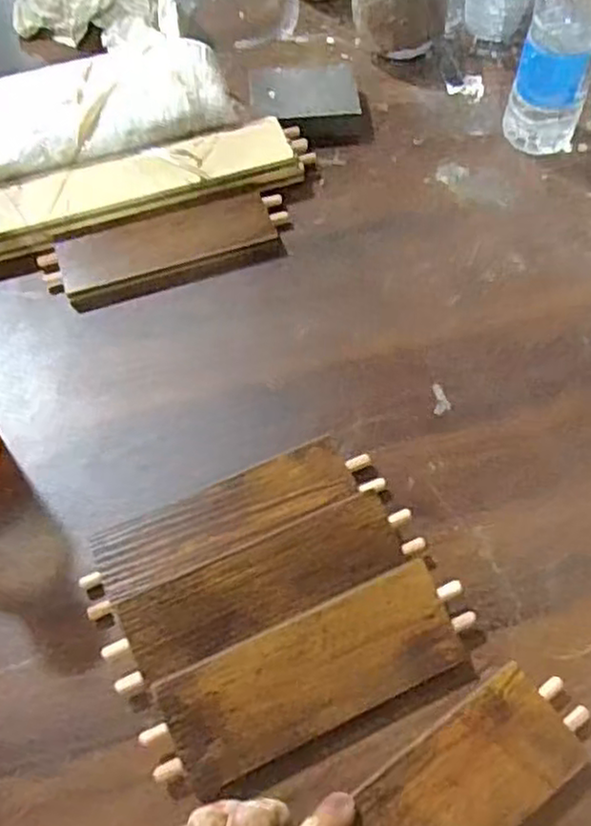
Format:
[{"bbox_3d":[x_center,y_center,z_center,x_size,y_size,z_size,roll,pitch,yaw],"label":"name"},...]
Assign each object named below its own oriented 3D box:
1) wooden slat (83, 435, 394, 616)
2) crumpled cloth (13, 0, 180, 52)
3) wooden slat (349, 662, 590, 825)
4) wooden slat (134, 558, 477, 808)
[{"bbox_3d":[-0.044,0.067,0.476,0.199,0.018,0.053,-22,65,-11],"label":"wooden slat"},{"bbox_3d":[-0.196,-0.397,0.700,0.176,0.057,0.081,5,63,2],"label":"crumpled cloth"},{"bbox_3d":[0.081,0.217,0.391,0.191,0.008,0.067,-36,69,-18],"label":"wooden slat"},{"bbox_3d":[0.011,0.157,0.426,0.194,0.023,0.065,-22,65,-11],"label":"wooden slat"}]

